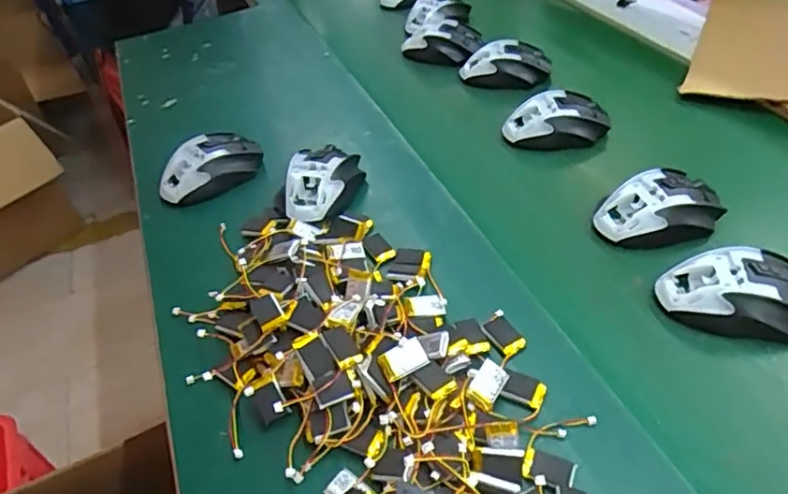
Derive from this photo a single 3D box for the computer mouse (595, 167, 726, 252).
[{"bbox_3d":[0.243,-0.034,0.523,0.111,0.045,0.068,-16,44,-10],"label":"computer mouse"}]

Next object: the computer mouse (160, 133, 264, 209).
[{"bbox_3d":[-0.202,-0.090,0.624,0.115,0.044,0.071,-19,45,-13],"label":"computer mouse"}]

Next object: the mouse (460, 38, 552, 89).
[{"bbox_3d":[0.145,-0.236,0.738,0.111,0.045,0.047,6,45,13],"label":"mouse"}]

